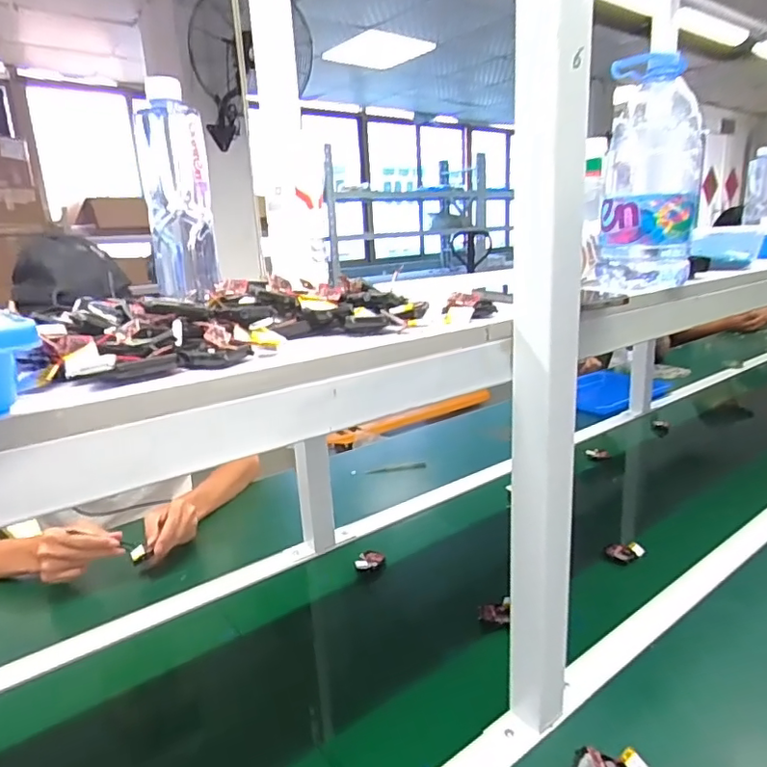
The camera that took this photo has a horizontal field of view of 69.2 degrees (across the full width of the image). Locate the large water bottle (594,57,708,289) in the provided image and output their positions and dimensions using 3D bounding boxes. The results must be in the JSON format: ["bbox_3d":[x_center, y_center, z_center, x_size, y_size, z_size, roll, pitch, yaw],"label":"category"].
[{"bbox_3d":[0.301,-0.233,0.630,0.098,0.247,0.121,3,17,21],"label":"large water bottle"}]

